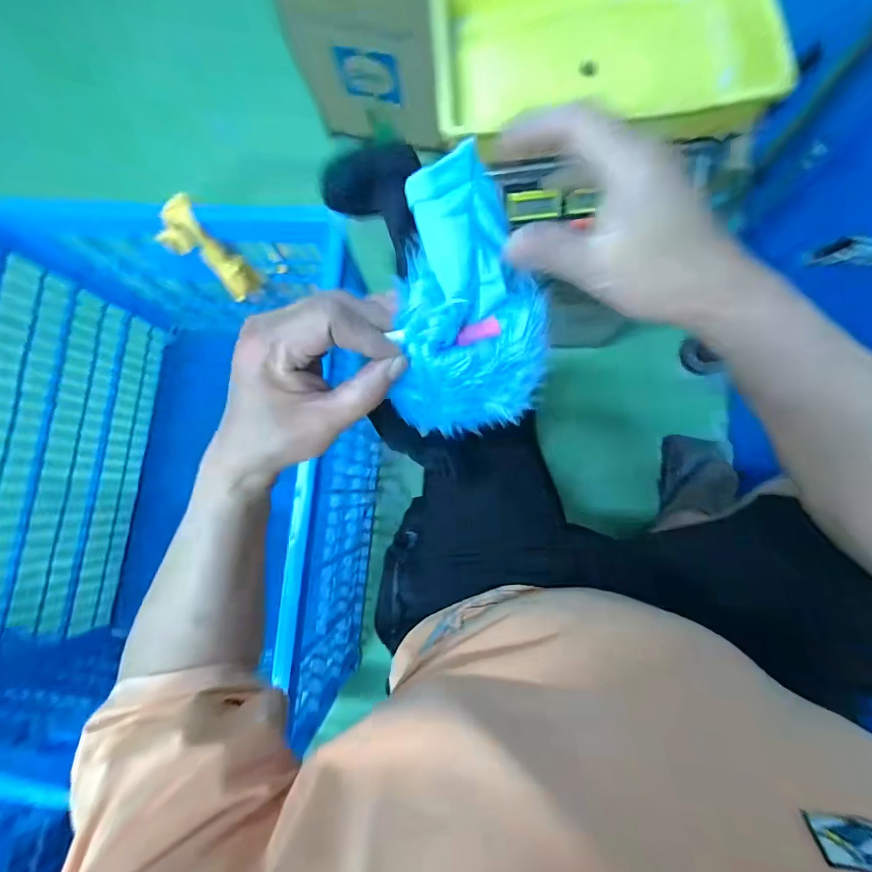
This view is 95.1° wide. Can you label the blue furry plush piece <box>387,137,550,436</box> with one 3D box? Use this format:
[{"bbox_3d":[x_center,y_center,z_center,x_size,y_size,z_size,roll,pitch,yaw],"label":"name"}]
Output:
[{"bbox_3d":[0.026,-0.074,0.253,0.104,0.060,0.166,-3,114,-14],"label":"blue furry plush piece"}]

